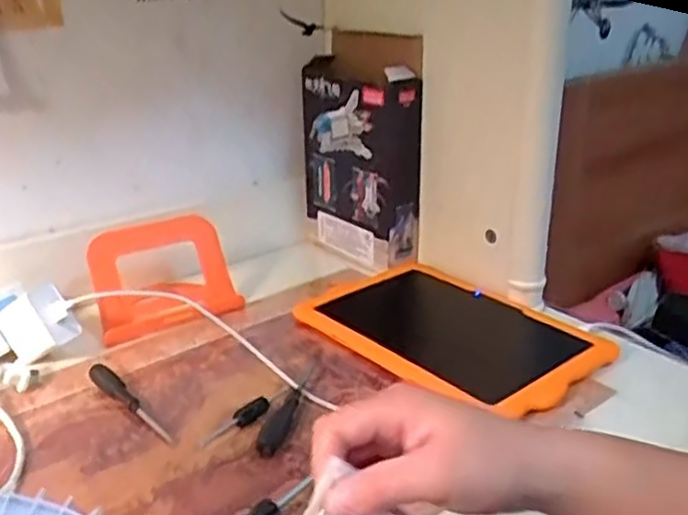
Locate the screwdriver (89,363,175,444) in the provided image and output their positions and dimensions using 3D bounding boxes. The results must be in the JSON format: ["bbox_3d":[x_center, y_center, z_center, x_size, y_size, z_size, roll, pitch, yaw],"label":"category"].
[{"bbox_3d":[-0.168,0.114,0.575,0.121,0.016,0.019,20,30,41],"label":"screwdriver"}]

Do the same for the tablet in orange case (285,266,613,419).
[{"bbox_3d":[0.097,0.066,0.694,0.191,0.020,0.271,-18,28,-34],"label":"tablet in orange case"}]

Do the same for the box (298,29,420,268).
[{"bbox_3d":[0.024,-0.123,0.836,0.067,0.251,0.160,-18,28,-34],"label":"box"}]

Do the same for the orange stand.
[{"bbox_3d":[-0.176,0.018,0.714,0.139,0.095,0.064,-9,24,-19],"label":"orange stand"}]

